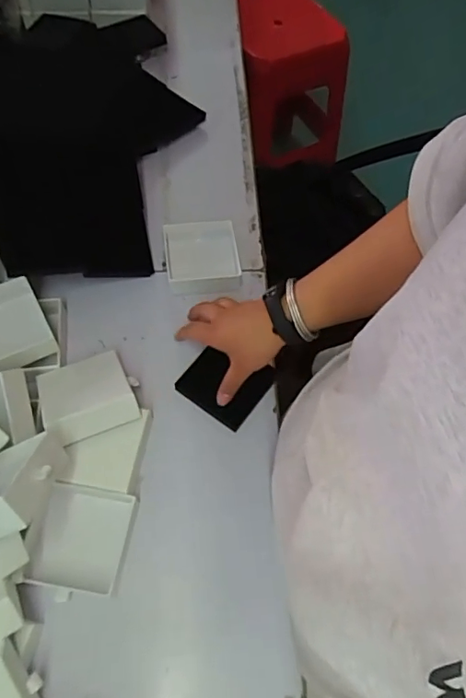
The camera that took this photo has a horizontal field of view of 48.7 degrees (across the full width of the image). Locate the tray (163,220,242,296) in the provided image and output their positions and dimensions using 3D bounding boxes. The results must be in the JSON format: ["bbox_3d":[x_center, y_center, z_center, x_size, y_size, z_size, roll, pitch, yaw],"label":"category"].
[{"bbox_3d":[-0.038,-0.115,0.643,0.091,0.032,0.092,-7,61,-7],"label":"tray"}]

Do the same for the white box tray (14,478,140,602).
[{"bbox_3d":[-0.142,0.176,0.476,0.087,0.031,0.092,10,60,2],"label":"white box tray"}]

